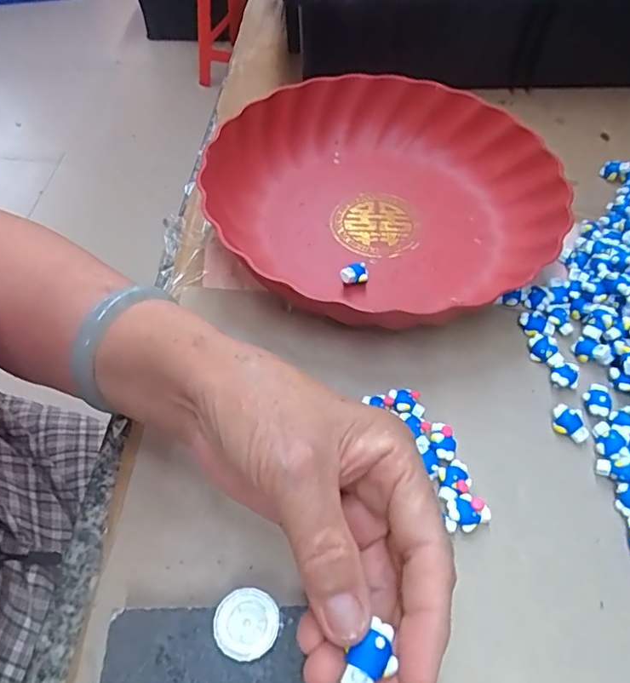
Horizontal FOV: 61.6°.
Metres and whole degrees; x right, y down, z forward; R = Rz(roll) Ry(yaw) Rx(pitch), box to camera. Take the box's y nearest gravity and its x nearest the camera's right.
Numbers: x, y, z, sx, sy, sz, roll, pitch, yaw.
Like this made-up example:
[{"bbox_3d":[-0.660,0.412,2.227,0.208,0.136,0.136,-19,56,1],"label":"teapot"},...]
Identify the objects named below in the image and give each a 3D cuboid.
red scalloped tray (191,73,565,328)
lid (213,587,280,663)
[{"bbox_3d":[0.052,-0.110,0.383,0.231,0.040,0.237,-33,61,-22],"label":"red scalloped tray"},{"bbox_3d":[-0.029,0.119,0.222,0.026,0.004,0.026,0,54,-1],"label":"lid"}]

